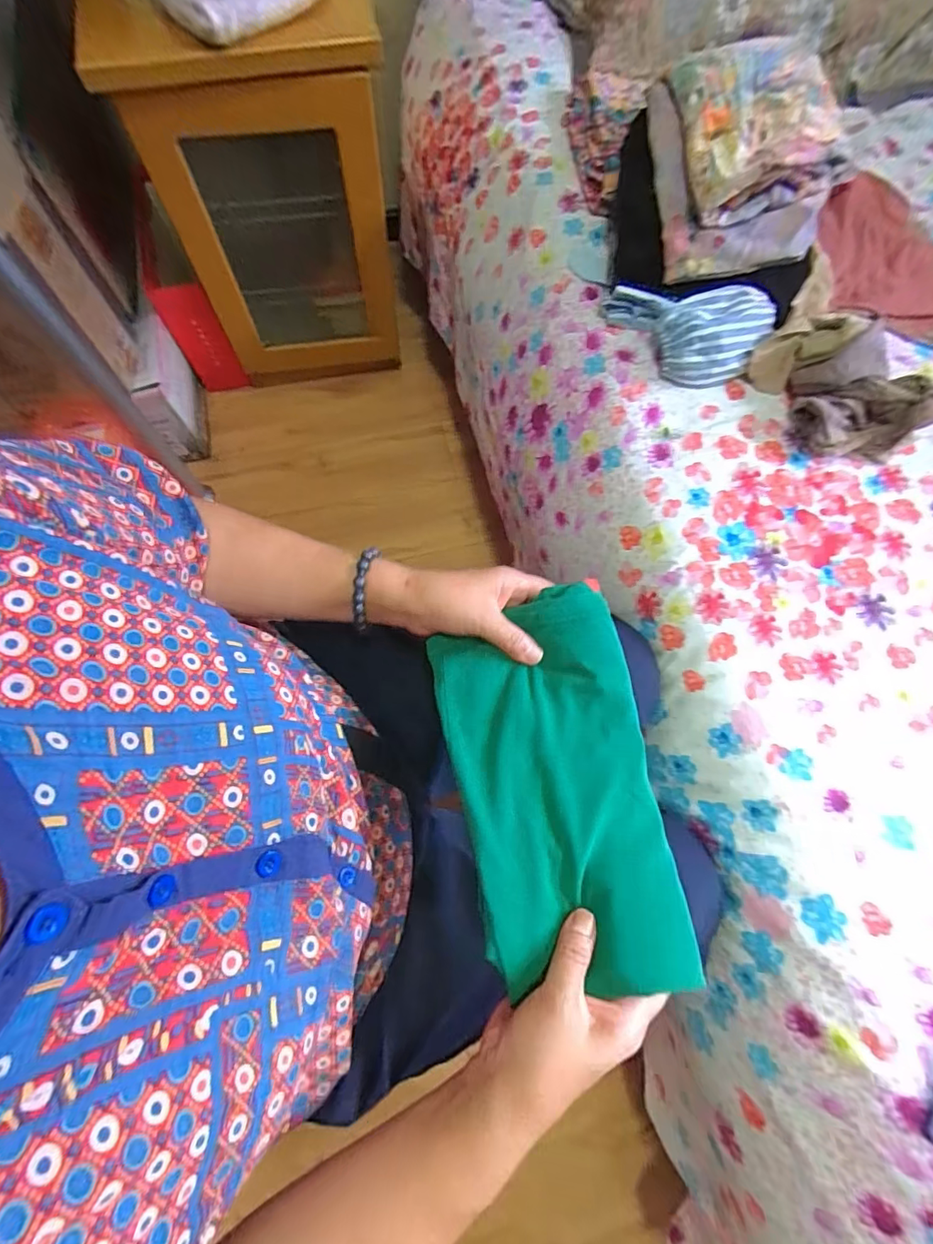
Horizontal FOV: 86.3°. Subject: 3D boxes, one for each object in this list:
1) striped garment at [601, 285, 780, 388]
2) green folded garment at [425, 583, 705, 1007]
[{"bbox_3d":[0.250,-0.337,0.575,0.179,0.059,0.108,12,72,3],"label":"striped garment"},{"bbox_3d":[0.064,0.109,0.354,0.142,0.038,0.253,-11,72,-6],"label":"green folded garment"}]

